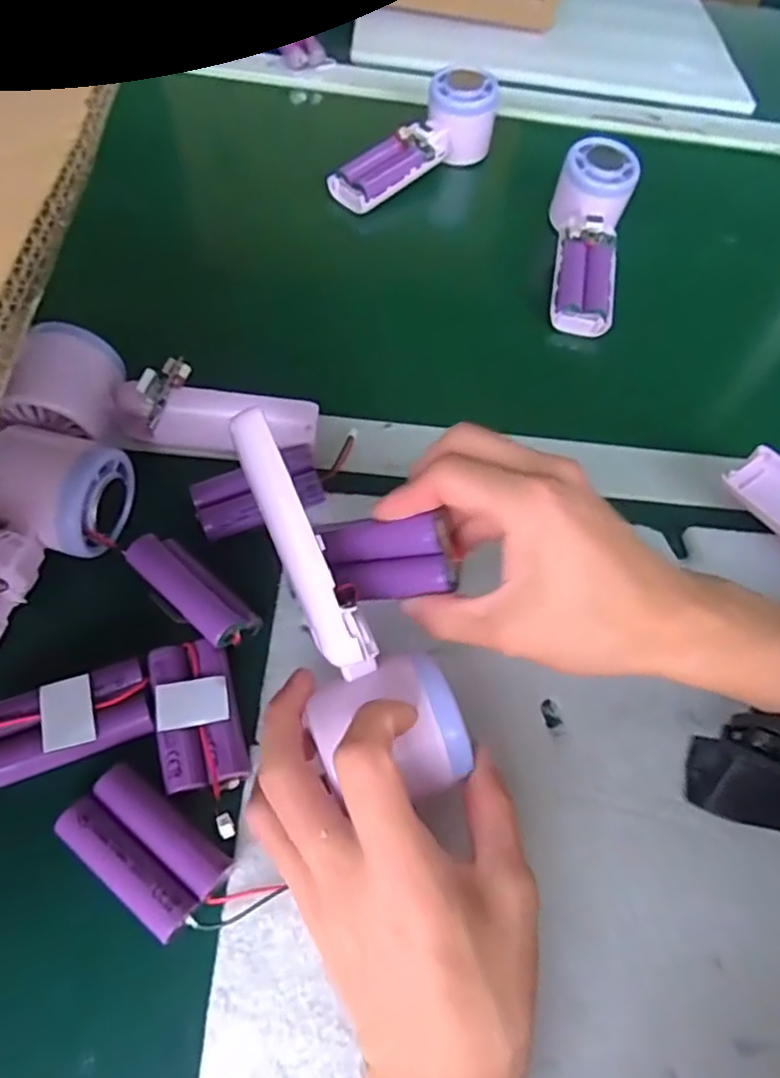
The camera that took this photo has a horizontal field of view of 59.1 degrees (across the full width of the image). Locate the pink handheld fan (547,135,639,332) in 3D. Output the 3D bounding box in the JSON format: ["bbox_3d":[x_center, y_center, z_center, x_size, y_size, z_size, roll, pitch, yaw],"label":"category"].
[{"bbox_3d":[0.149,-0.223,0.523,0.051,0.043,0.162,9,75,1],"label":"pink handheld fan"}]

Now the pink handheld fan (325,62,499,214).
[{"bbox_3d":[0.020,-0.320,0.564,0.159,0.057,0.047,-41,68,-11],"label":"pink handheld fan"}]

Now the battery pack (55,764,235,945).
[{"bbox_3d":[-0.099,0.124,0.278,0.065,0.014,0.035,35,61,16],"label":"battery pack"}]

